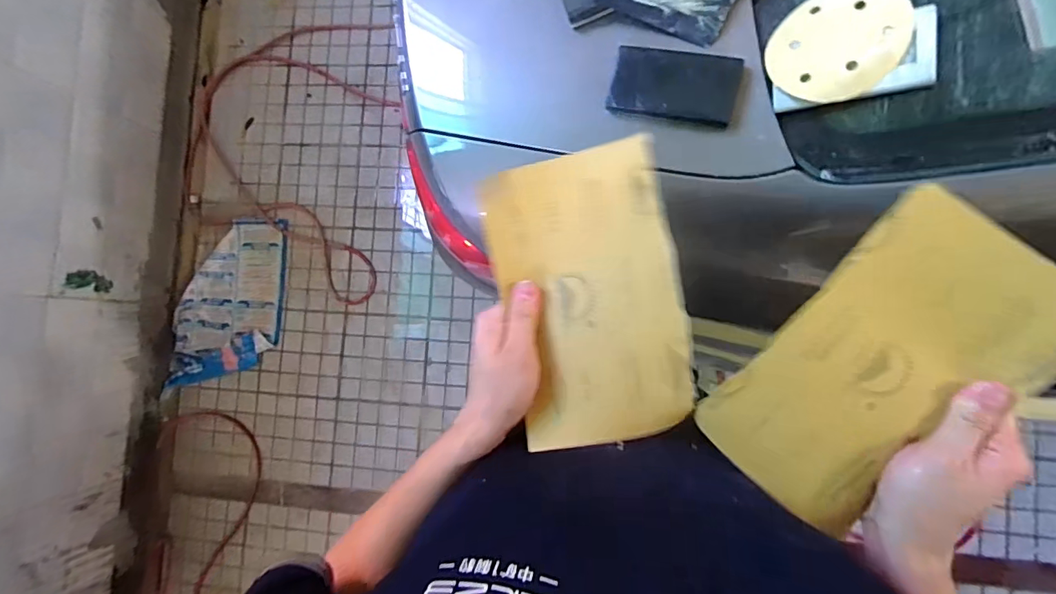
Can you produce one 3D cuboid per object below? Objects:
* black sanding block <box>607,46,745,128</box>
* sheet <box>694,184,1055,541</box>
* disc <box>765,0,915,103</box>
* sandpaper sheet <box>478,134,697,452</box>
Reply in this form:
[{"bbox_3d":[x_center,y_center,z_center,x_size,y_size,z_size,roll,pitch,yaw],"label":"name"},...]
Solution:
[{"bbox_3d":[0.164,-0.236,0.534,0.134,0.026,0.072,14,88,7],"label":"black sanding block"},{"bbox_3d":[0.247,0.054,0.330,0.139,0.018,0.226,41,102,7],"label":"sheet"},{"bbox_3d":[0.308,-0.256,0.480,0.119,0.010,0.123,-7,76,30],"label":"disc"},{"bbox_3d":[0.051,0.001,0.386,0.140,0.028,0.227,-12,85,5],"label":"sandpaper sheet"}]

